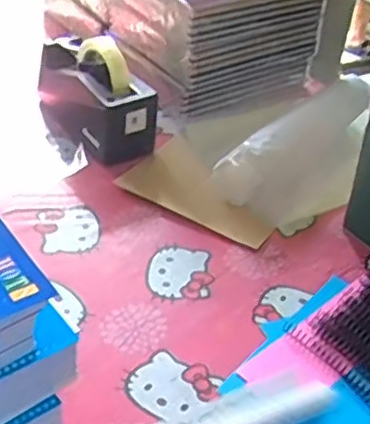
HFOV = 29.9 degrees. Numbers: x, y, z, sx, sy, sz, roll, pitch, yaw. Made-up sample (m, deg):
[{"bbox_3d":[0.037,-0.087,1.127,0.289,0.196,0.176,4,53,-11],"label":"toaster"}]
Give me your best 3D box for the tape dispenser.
[{"bbox_3d":[-0.120,-0.169,0.926,0.091,0.113,0.200,-14,43,-26],"label":"tape dispenser"}]

